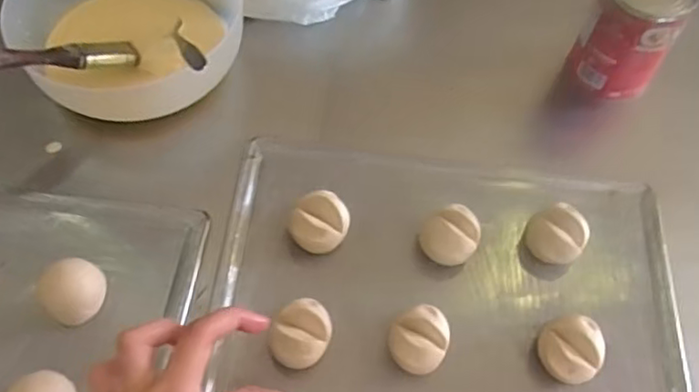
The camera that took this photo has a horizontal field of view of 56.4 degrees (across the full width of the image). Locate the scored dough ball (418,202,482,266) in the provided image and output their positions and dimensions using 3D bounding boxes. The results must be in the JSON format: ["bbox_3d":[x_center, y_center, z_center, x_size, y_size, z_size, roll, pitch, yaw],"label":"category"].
[{"bbox_3d":[0.074,0.032,0.482,0.046,0.038,0.042,-31,66,-19],"label":"scored dough ball"}]

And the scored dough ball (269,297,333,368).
[{"bbox_3d":[-0.032,0.093,0.436,0.039,0.034,0.047,18,60,7],"label":"scored dough ball"}]

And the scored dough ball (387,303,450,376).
[{"bbox_3d":[0.045,0.098,0.438,0.041,0.037,0.043,39,65,17],"label":"scored dough ball"}]

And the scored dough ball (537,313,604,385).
[{"bbox_3d":[0.149,0.105,0.441,0.042,0.031,0.042,1,60,-3],"label":"scored dough ball"}]

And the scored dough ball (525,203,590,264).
[{"bbox_3d":[0.153,0.030,0.486,0.045,0.031,0.042,34,64,15],"label":"scored dough ball"}]

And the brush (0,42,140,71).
[{"bbox_3d":[-0.228,-0.098,0.465,0.160,0.011,0.021,-13,58,-42],"label":"brush"}]

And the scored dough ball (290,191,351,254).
[{"bbox_3d":[-0.021,0.020,0.475,0.039,0.031,0.042,1,60,-3],"label":"scored dough ball"}]

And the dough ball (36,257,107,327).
[{"bbox_3d":[-0.183,0.064,0.434,0.040,0.037,0.032,-39,69,-22],"label":"dough ball"}]

